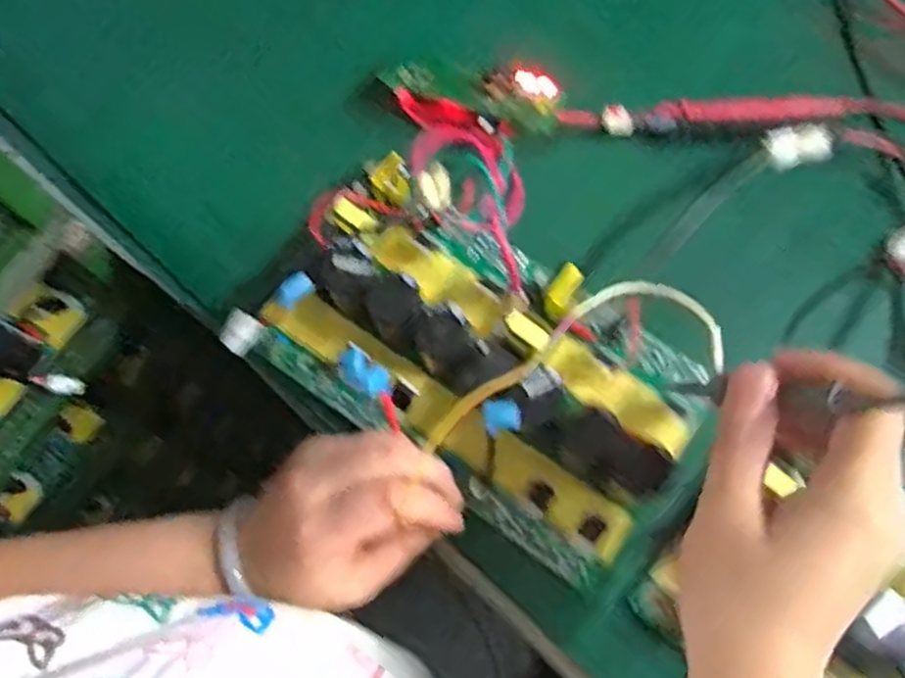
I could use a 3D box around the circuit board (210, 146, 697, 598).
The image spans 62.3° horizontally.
[{"bbox_3d":[0.013,0.008,0.407,0.232,0.057,0.136,32,77,11],"label":"circuit board"}]

